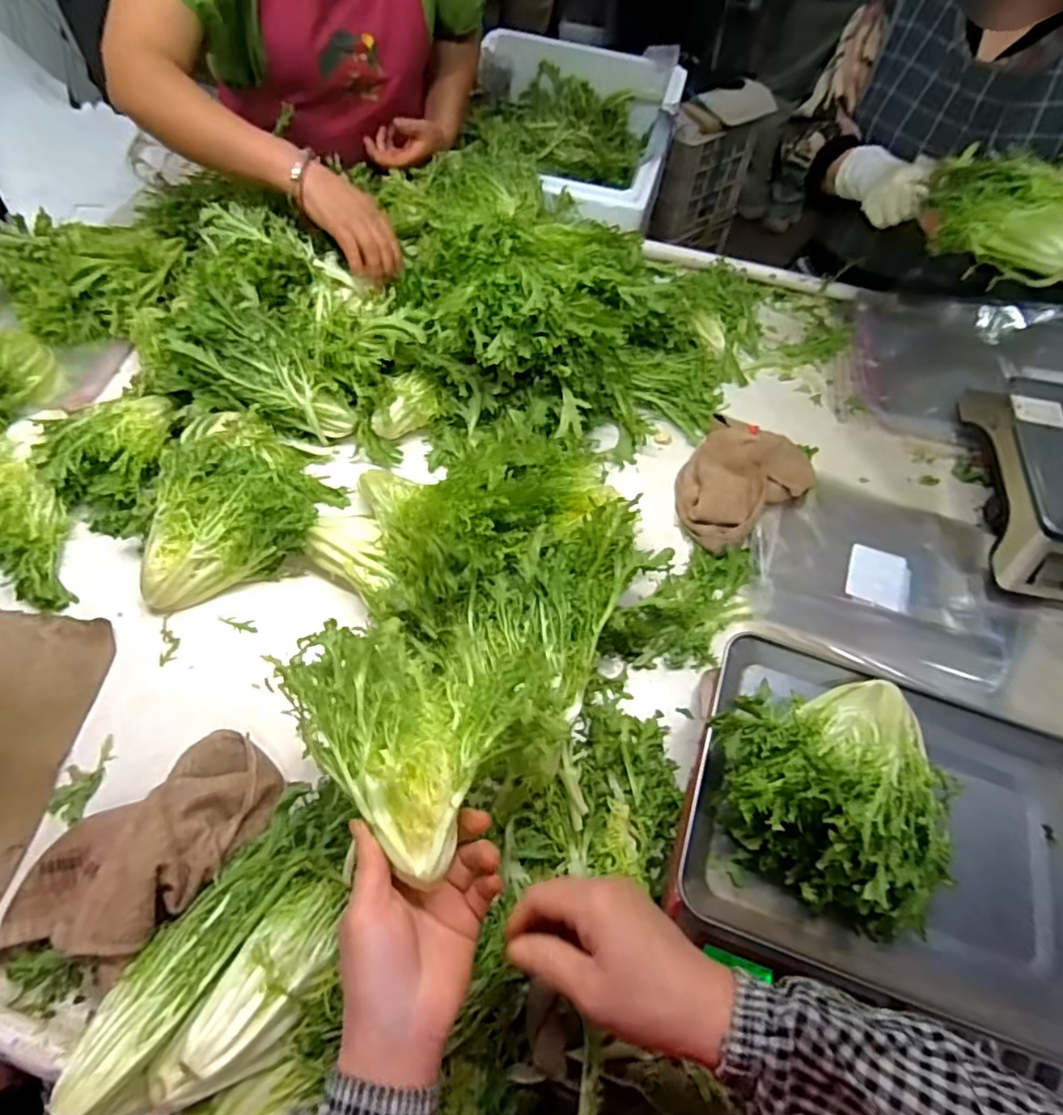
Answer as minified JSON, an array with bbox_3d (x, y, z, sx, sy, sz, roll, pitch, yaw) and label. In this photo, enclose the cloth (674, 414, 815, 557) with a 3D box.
[{"bbox_3d":[0.253,-0.086,0.742,0.137,0.056,0.177,30,62,14],"label":"cloth"}]

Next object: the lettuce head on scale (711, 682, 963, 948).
[{"bbox_3d":[0.238,0.166,0.449,0.167,0.097,0.177,2,59,-3],"label":"lettuce head on scale"}]

